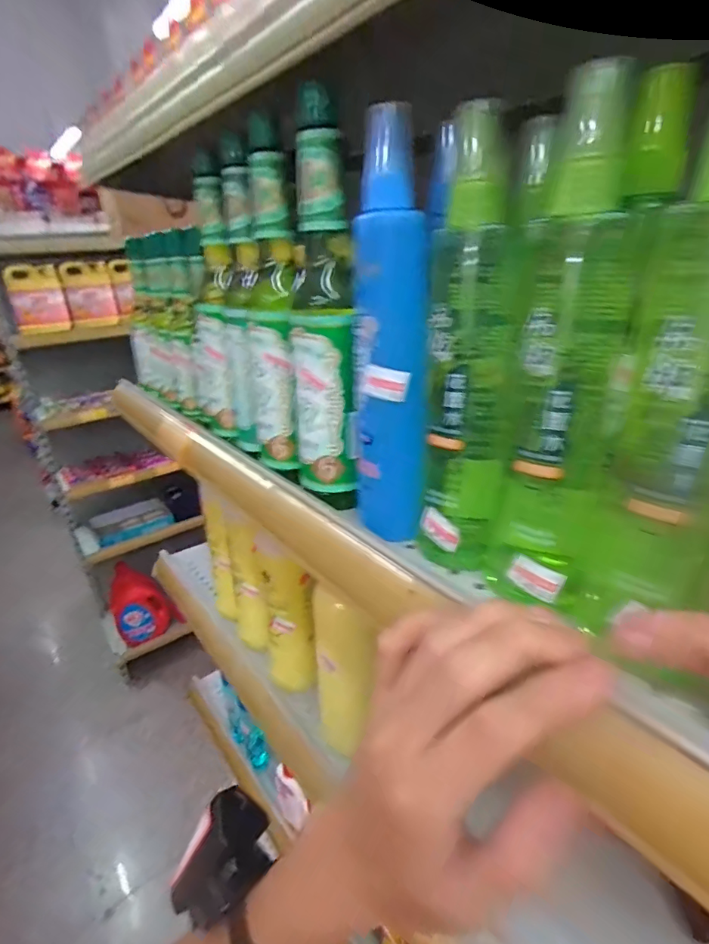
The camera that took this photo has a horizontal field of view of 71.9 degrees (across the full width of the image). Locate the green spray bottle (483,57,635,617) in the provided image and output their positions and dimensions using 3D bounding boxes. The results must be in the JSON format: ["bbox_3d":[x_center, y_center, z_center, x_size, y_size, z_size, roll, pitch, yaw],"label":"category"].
[{"bbox_3d":[0.084,-0.040,0.202,0.040,0.199,0.036,10,28,28],"label":"green spray bottle"}]

